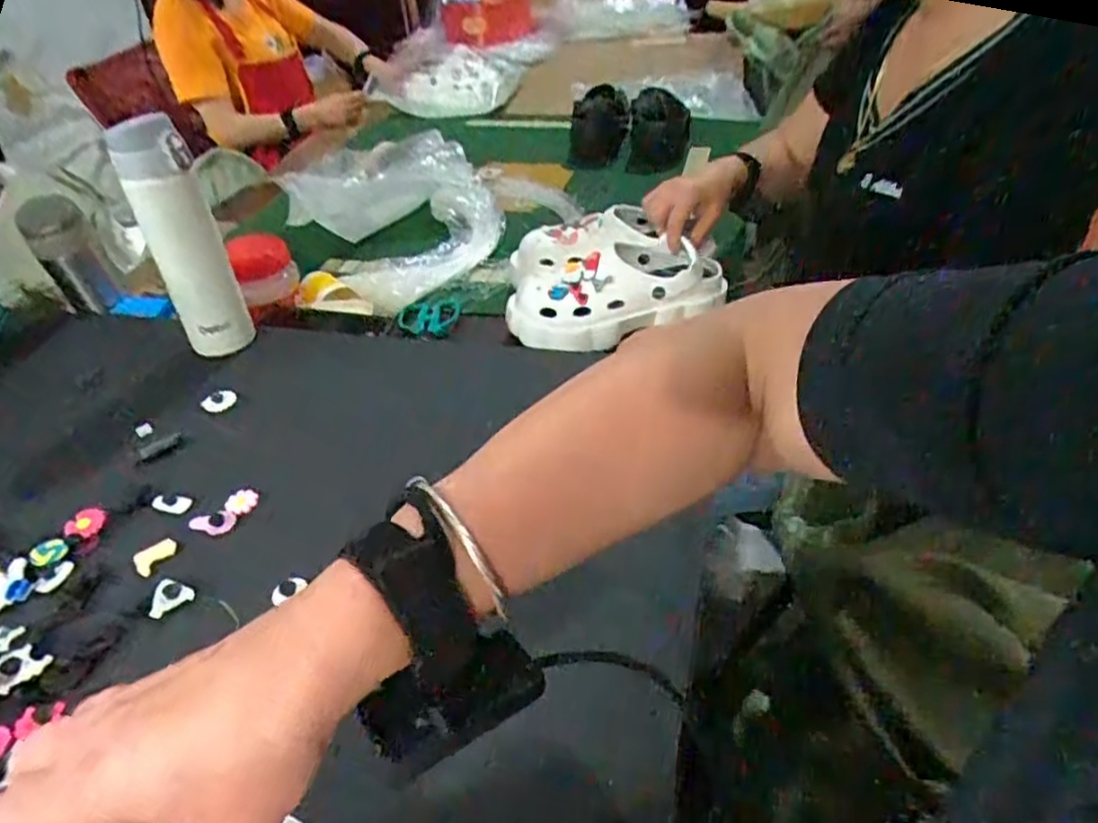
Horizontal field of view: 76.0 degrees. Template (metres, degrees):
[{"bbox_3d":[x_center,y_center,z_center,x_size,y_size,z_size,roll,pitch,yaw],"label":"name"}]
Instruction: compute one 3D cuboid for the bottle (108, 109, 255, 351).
[{"bbox_3d":[-0.349,-0.159,0.682,0.060,0.230,0.052,-25,42,-23],"label":"bottle"}]

